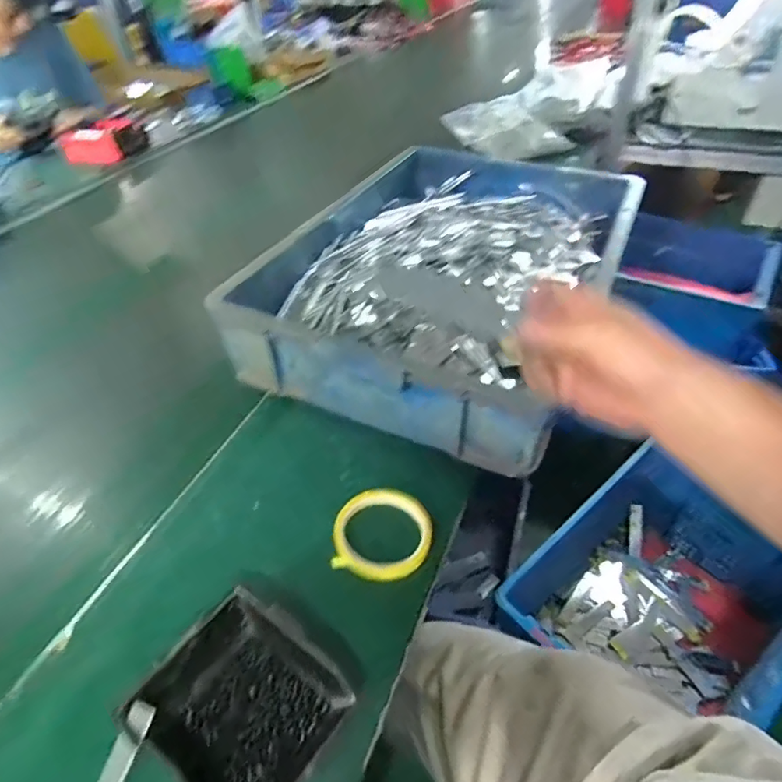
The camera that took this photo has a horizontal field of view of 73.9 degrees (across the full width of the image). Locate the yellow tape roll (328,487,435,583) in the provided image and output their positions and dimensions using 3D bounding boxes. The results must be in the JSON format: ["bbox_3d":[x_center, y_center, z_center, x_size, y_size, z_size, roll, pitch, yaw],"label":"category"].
[{"bbox_3d":[-0.007,0.139,0.513,0.098,0.022,0.086,-3,43,0],"label":"yellow tape roll"}]

